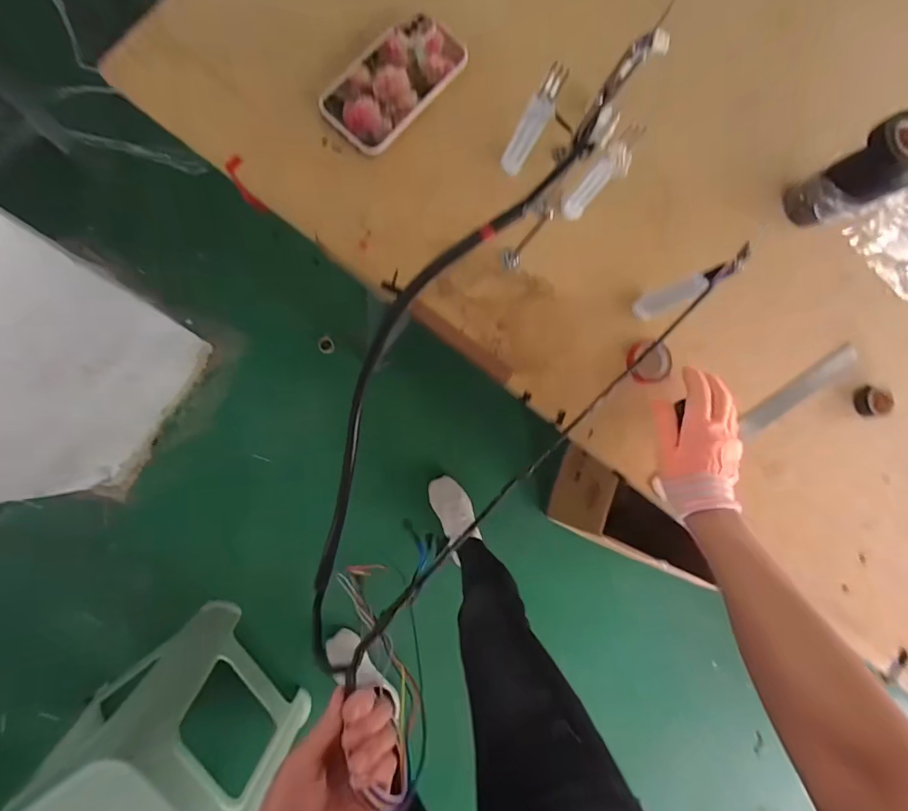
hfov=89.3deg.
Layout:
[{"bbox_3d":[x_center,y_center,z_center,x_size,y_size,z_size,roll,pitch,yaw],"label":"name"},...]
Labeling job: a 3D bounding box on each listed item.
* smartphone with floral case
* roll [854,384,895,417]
[{"bbox_3d":[-0.061,-0.334,0.476,0.075,0.015,0.159,42,79,-5],"label":"smartphone with floral case"},{"bbox_3d":[0.527,-0.005,0.575,0.042,0.018,0.036,3,85,-11],"label":"roll"}]

